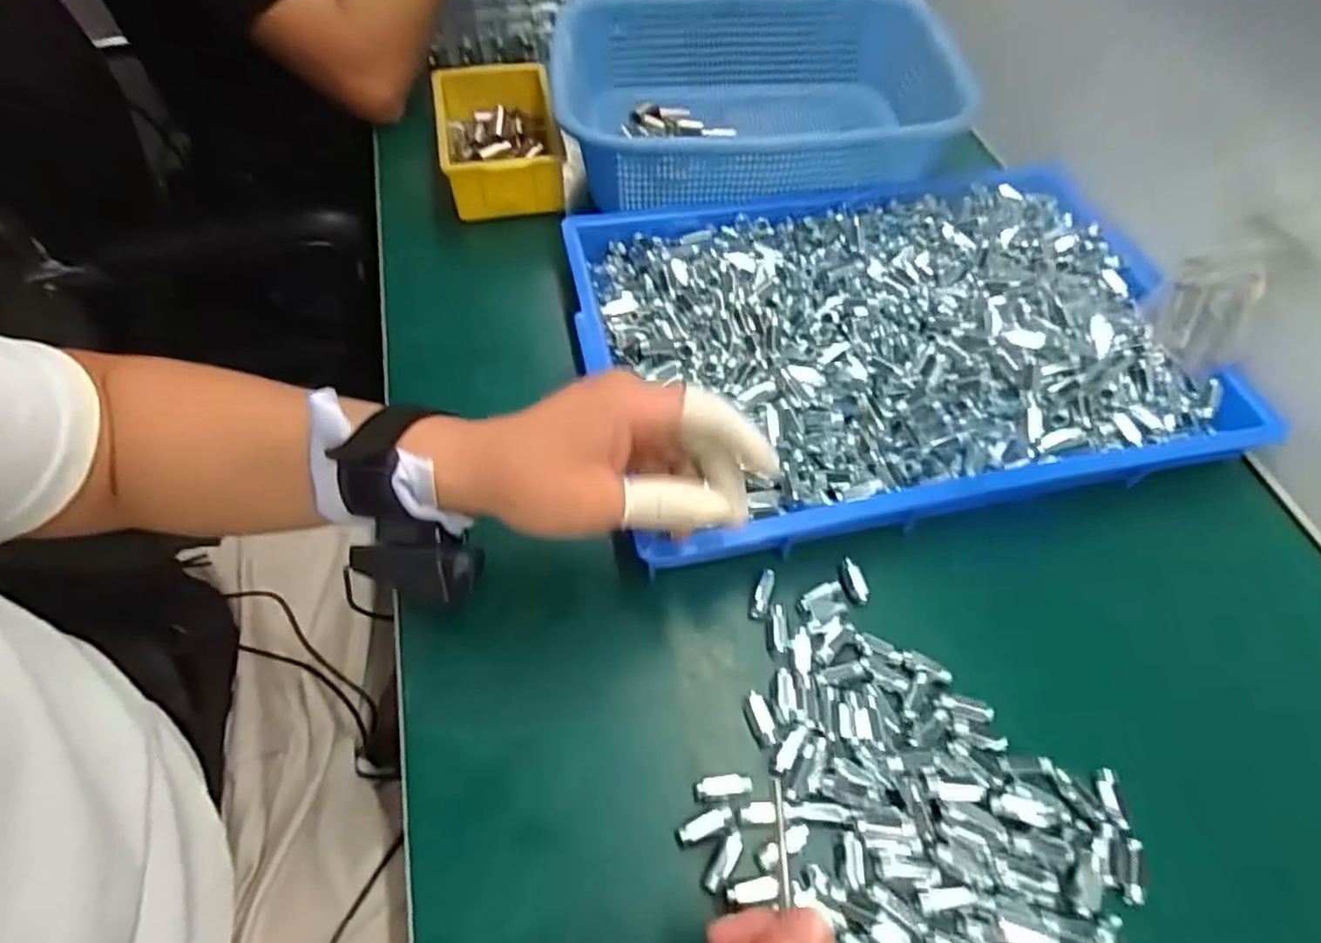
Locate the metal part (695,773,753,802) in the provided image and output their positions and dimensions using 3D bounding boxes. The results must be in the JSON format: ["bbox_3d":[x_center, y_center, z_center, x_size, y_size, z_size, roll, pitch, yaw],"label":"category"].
[{"bbox_3d":[0.032,0.157,0.336,0.028,0.004,0.011,-6,60,-4],"label":"metal part"}]

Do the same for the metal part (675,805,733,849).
[{"bbox_3d":[0.021,0.173,0.328,0.030,0.004,0.009,-22,62,-14],"label":"metal part"}]

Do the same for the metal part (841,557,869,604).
[{"bbox_3d":[0.115,0.065,0.402,0.013,0.005,0.028,-4,59,-3],"label":"metal part"}]

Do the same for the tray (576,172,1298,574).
[{"bbox_3d":[0.158,-0.104,0.463,0.404,0.045,0.286,-11,60,-7],"label":"tray"}]

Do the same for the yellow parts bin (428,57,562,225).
[{"bbox_3d":[-0.137,-0.287,0.582,0.099,0.055,0.151,-10,60,-7],"label":"yellow parts bin"}]

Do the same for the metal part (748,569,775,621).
[{"bbox_3d":[0.059,0.071,0.390,0.009,0.004,0.031,19,61,10],"label":"metal part"}]

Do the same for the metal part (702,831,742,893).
[{"bbox_3d":[0.030,0.185,0.319,0.009,0.004,0.028,33,64,17],"label":"metal part"}]

